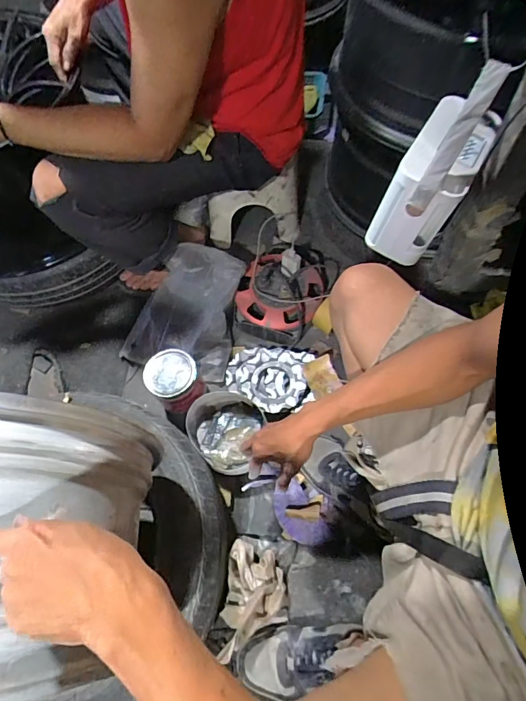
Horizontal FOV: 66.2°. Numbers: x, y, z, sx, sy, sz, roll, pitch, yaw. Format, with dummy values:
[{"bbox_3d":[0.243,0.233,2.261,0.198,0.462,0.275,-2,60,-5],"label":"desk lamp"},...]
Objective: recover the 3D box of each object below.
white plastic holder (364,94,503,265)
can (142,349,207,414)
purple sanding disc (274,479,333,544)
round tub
[{"bbox_3d":[0.268,-0.260,0.633,0.106,0.164,0.193,33,69,17],"label":"white plastic holder"},{"bbox_3d":[-0.183,0.070,0.854,0.099,0.131,0.097,-1,64,2],"label":"can"},{"bbox_3d":[0.076,0.312,0.777,0.103,0.026,0.109,-5,63,-1],"label":"purple sanding disc"},{"bbox_3d":[-0.083,0.160,0.821,0.145,0.052,0.152,-1,64,2],"label":"round tub"}]

